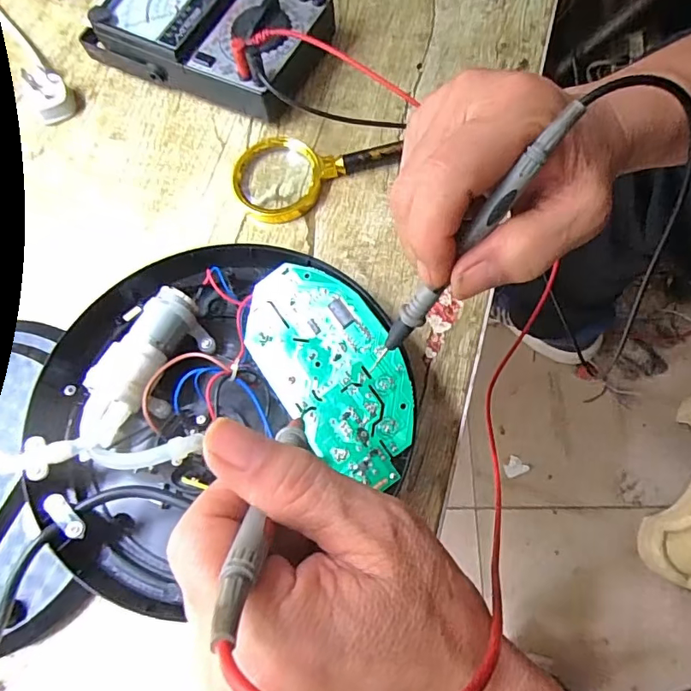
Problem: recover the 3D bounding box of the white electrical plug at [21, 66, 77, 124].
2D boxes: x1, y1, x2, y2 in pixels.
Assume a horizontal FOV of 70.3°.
[{"bbox_3d":[-0.245,-0.209,0.404,0.031,0.025,0.037,-36,75,-9],"label":"white electrical plug"}]

